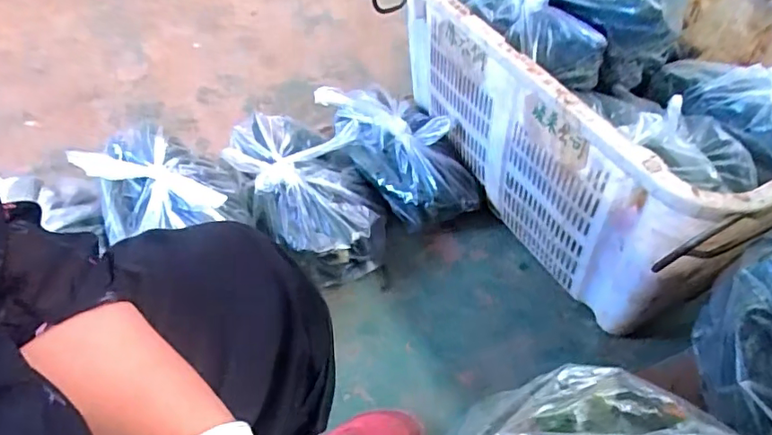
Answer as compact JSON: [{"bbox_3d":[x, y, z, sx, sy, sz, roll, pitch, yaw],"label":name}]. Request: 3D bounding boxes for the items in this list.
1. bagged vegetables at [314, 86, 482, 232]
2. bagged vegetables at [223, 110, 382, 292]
[{"bbox_3d":[0.026,-0.116,0.957,0.182,0.155,0.273,-24,55,-15],"label":"bagged vegetables"},{"bbox_3d":[-0.138,-0.054,0.948,0.203,0.131,0.348,-29,56,-18],"label":"bagged vegetables"}]

